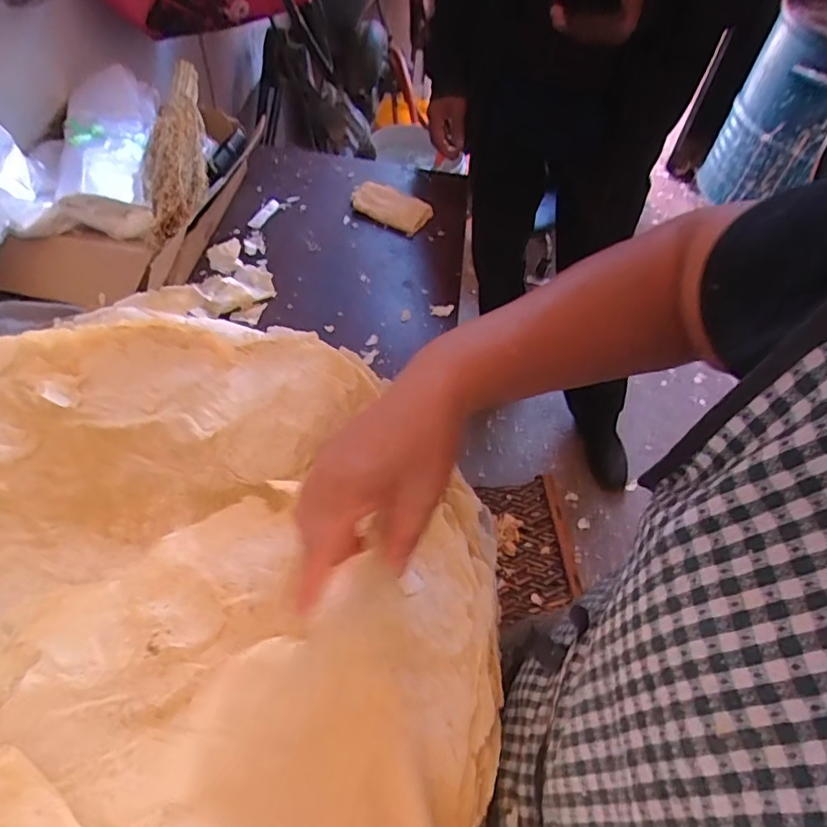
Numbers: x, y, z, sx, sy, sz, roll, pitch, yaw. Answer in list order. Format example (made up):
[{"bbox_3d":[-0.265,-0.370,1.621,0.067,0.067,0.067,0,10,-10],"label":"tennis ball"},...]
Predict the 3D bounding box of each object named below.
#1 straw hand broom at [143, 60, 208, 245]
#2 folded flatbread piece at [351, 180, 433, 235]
[{"bbox_3d":[-0.330,-0.383,0.806,0.074,0.046,0.379,-7,55,-10],"label":"straw hand broom"},{"bbox_3d":[-0.033,-0.329,0.909,0.126,0.023,0.067,27,56,15],"label":"folded flatbread piece"}]

